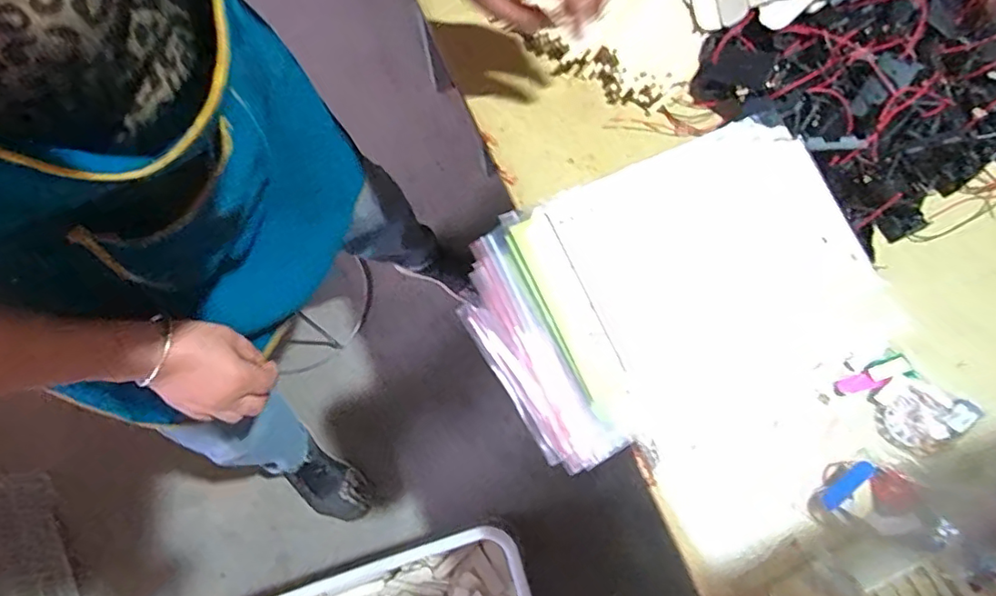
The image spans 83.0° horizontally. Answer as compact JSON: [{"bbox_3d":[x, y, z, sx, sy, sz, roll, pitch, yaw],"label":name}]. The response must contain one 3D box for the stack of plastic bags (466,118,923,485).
[{"bbox_3d":[0.130,0.000,0.444,0.281,0.107,0.194,-21,72,-5],"label":"stack of plastic bags"}]

